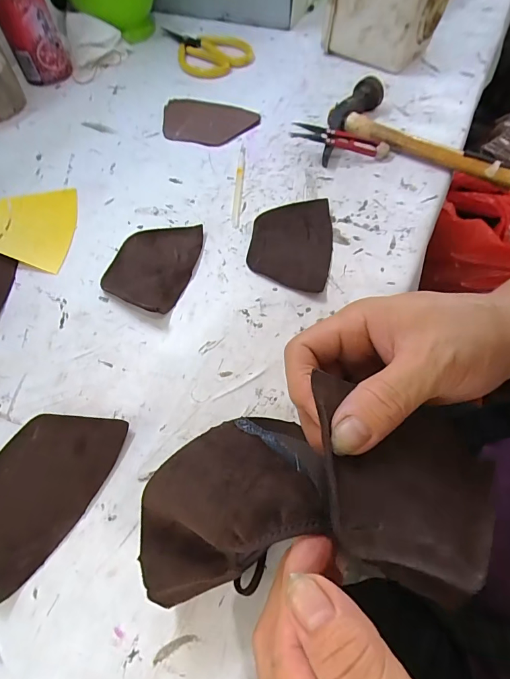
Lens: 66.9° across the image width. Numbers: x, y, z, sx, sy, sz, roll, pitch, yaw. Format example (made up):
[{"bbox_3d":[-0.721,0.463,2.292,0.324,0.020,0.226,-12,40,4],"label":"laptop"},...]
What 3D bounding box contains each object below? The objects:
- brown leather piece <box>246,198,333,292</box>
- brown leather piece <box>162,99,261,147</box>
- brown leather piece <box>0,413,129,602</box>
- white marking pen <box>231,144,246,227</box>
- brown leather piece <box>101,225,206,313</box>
[{"bbox_3d":[0.033,-0.088,0.349,0.071,0.007,0.101,7,60,4],"label":"brown leather piece"},{"bbox_3d":[-0.057,-0.265,0.468,0.121,0.008,0.088,14,56,8],"label":"brown leather piece"},{"bbox_3d":[-0.139,0.091,0.248,0.071,0.008,0.106,24,62,16],"label":"brown leather piece"},{"bbox_3d":[-0.016,-0.165,0.403,0.007,0.005,0.130,1,58,3],"label":"white marking pen"},{"bbox_3d":[-0.092,-0.067,0.342,0.074,0.010,0.103,9,57,9],"label":"brown leather piece"}]

